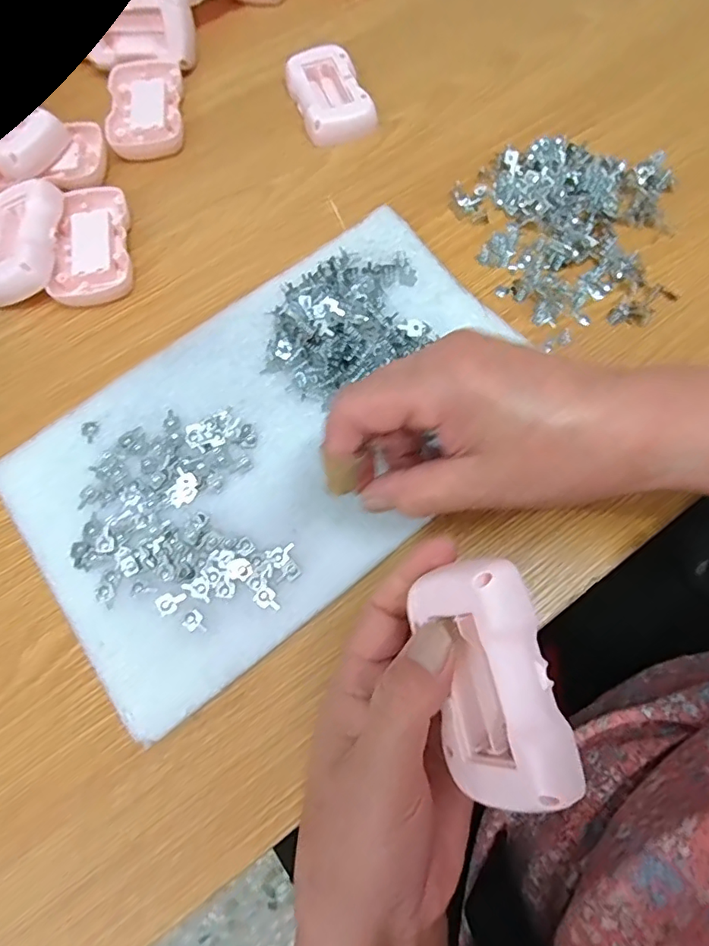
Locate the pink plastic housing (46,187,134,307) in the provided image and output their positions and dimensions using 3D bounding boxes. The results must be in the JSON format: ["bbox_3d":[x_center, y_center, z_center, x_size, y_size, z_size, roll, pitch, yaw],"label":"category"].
[{"bbox_3d":[-0.176,-0.154,0.353,0.047,0.012,0.087,-5,71,0],"label":"pink plastic housing"}]

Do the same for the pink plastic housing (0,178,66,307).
[{"bbox_3d":[-0.222,-0.154,0.342,0.048,0.023,0.086,-5,72,-1],"label":"pink plastic housing"}]

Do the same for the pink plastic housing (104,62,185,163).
[{"bbox_3d":[-0.158,-0.276,0.394,0.053,0.011,0.086,-6,71,0],"label":"pink plastic housing"}]

